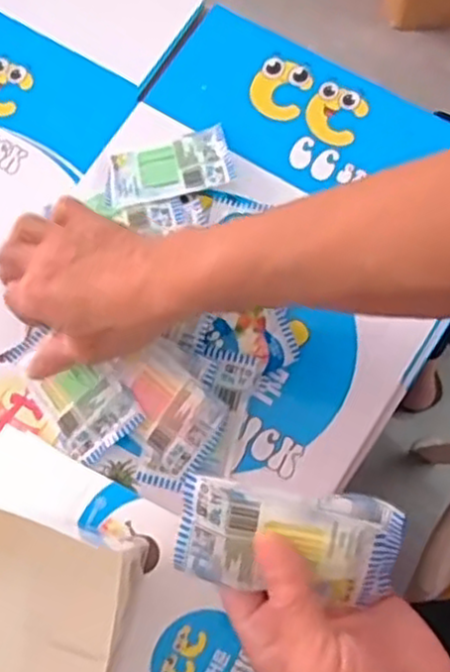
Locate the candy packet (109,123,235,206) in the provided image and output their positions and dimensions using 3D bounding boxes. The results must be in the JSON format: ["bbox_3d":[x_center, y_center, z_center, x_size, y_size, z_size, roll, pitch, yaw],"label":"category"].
[{"bbox_3d":[-0.043,-0.133,0.558,0.096,0.008,0.058,-13,61,-6],"label":"candy packet"}]

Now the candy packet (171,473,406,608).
[{"bbox_3d":[0.032,0.102,0.358,0.108,0.017,0.061,8,114,3],"label":"candy packet"}]

